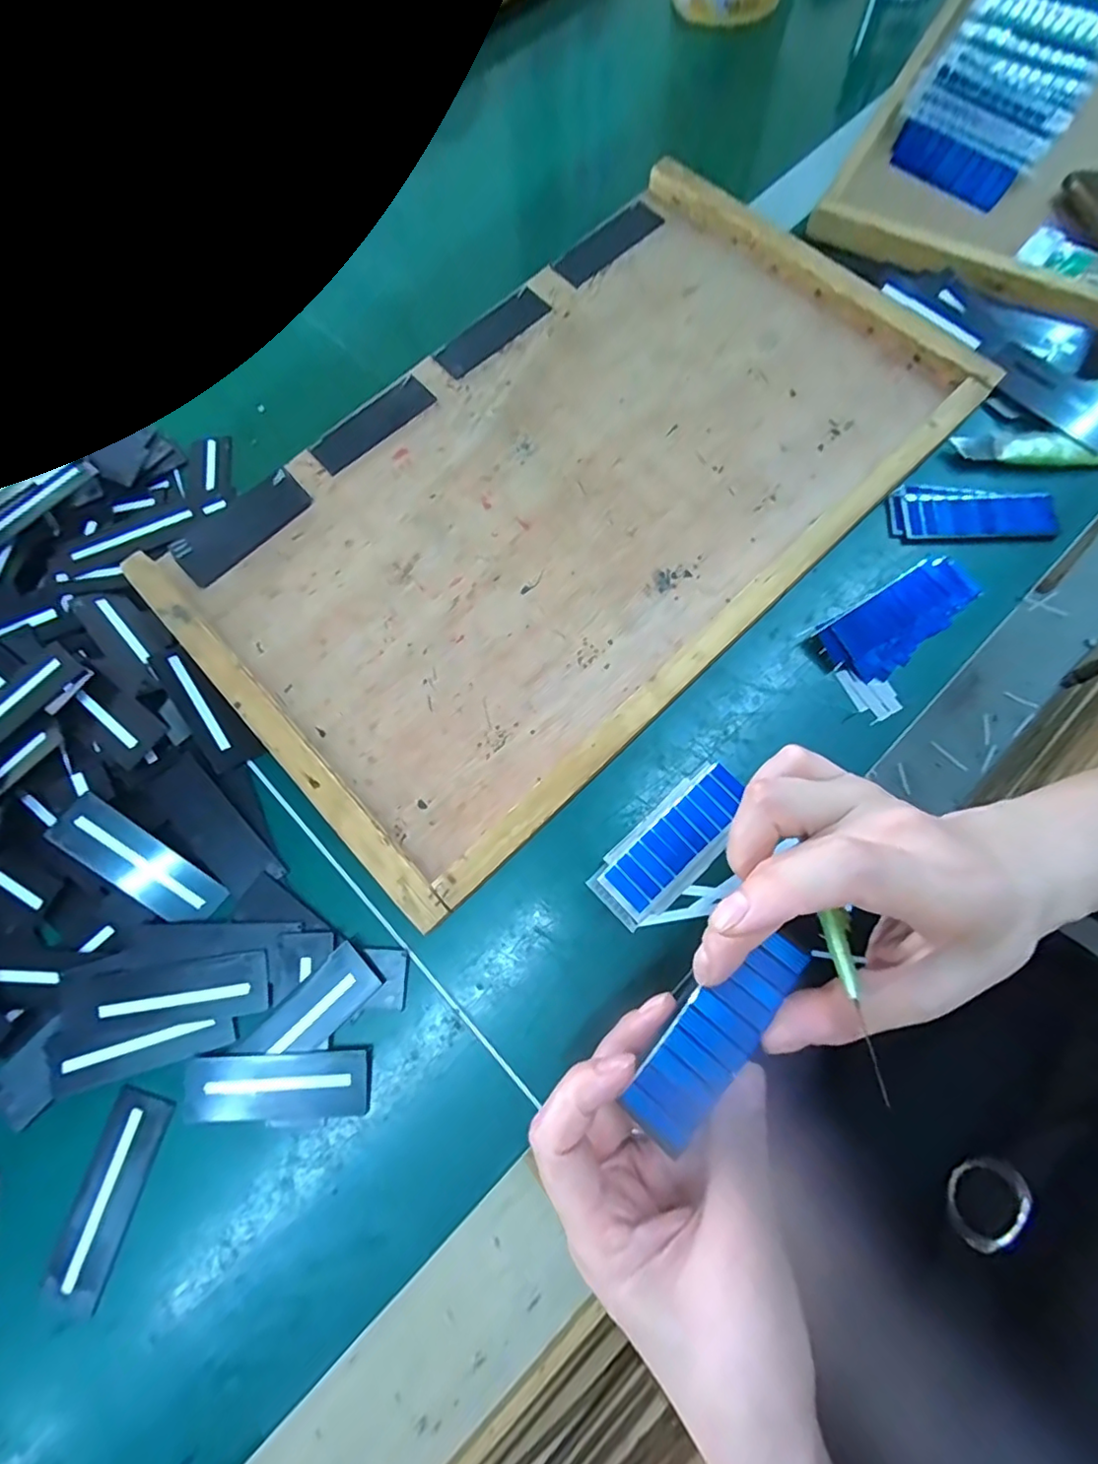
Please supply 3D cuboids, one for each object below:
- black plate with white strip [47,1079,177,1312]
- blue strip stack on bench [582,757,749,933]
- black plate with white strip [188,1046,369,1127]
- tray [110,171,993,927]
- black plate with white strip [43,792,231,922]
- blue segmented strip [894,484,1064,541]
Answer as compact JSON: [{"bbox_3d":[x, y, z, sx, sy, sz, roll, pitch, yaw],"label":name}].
[{"bbox_3d":[-0.218,0.228,0.274,0.030,0.004,0.091,12,75,5],"label":"black plate with white strip"},{"bbox_3d":[0.066,0.060,0.298,0.093,0.022,0.038,-42,78,-9],"label":"blue strip stack on bench"},{"bbox_3d":[-0.139,0.180,0.282,0.093,0.004,0.033,-3,75,1],"label":"black plate with white strip"},{"bbox_3d":[0.013,-0.160,0.358,0.485,0.025,0.293,-42,78,-9],"label":"tray"},{"bbox_3d":[-0.222,0.072,0.302,0.092,0.005,0.030,37,78,-4],"label":"black plate with white strip"},{"bbox_3d":[0.266,-0.139,0.350,0.096,0.008,0.039,5,75,3],"label":"blue segmented strip"}]

